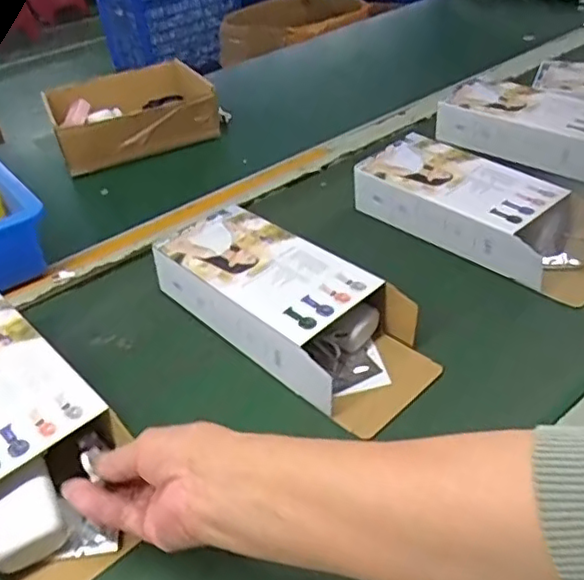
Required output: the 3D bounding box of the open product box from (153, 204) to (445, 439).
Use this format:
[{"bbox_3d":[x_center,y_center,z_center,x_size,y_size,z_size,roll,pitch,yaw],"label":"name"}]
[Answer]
[{"bbox_3d":[-0.004,0.010,0.513,0.248,0.061,0.101,25,47,38],"label":"open product box"}]

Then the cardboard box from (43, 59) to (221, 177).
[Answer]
[{"bbox_3d":[-0.228,-0.252,0.863,0.212,0.054,0.210,-17,38,-14],"label":"cardboard box"}]

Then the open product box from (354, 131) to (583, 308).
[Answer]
[{"bbox_3d":[0.186,-0.079,0.598,0.257,0.056,0.114,24,46,33],"label":"open product box"}]

